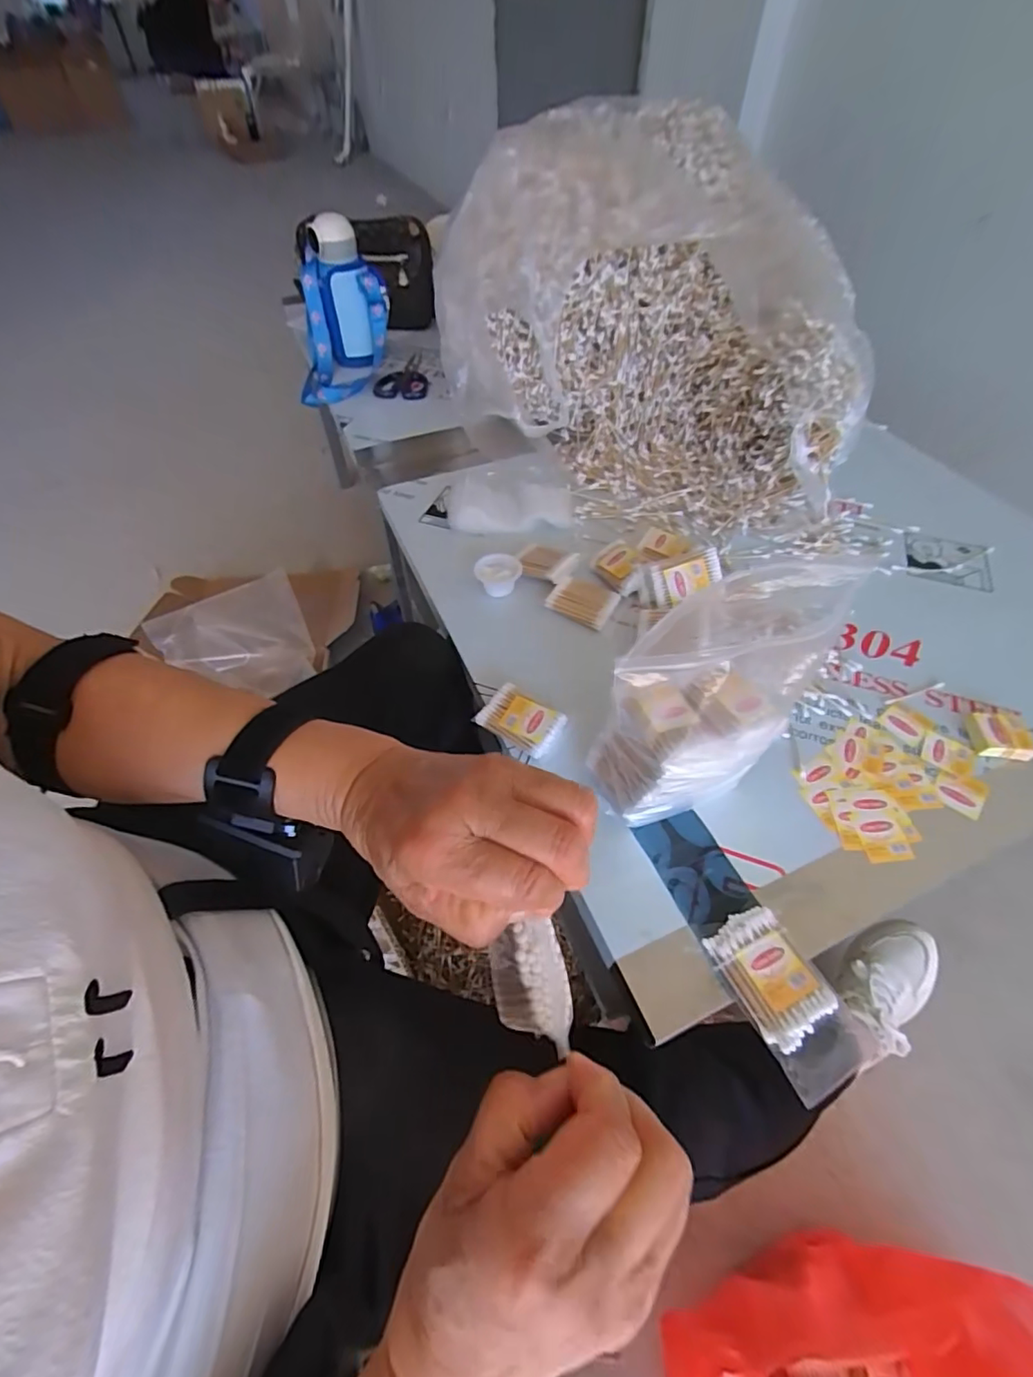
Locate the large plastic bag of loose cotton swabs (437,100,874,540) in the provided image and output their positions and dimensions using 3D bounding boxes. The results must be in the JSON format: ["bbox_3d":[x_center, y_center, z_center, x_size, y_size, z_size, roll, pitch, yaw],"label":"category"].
[{"bbox_3d":[0.198,-0.511,0.763,0.605,0.330,0.461,35,59,24],"label":"large plastic bag of loose cotton swabs"}]

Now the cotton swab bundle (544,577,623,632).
[{"bbox_3d":[0.077,-0.101,0.635,0.070,0.022,0.056,26,56,19],"label":"cotton swab bundle"}]

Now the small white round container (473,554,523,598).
[{"bbox_3d":[-0.022,-0.135,0.659,0.049,0.028,0.049,0,52,0],"label":"small white round container"}]

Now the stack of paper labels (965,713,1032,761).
[{"bbox_3d":[0.455,0.044,0.519,0.049,0.018,0.044,9,52,7],"label":"stack of paper labels"}]

